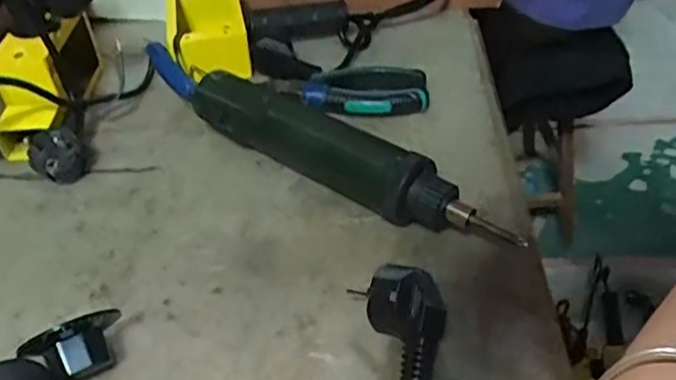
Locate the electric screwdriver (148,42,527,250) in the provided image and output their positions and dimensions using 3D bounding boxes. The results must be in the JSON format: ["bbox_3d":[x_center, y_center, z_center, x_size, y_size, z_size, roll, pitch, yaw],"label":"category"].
[{"bbox_3d":[-0.024,-0.032,0.416,0.292,0.045,0.031,23,48,27],"label":"electric screwdriver"}]

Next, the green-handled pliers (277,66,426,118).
[{"bbox_3d":[0.011,-0.082,0.479,0.113,0.017,0.059,6,42,10],"label":"green-handled pliers"}]

